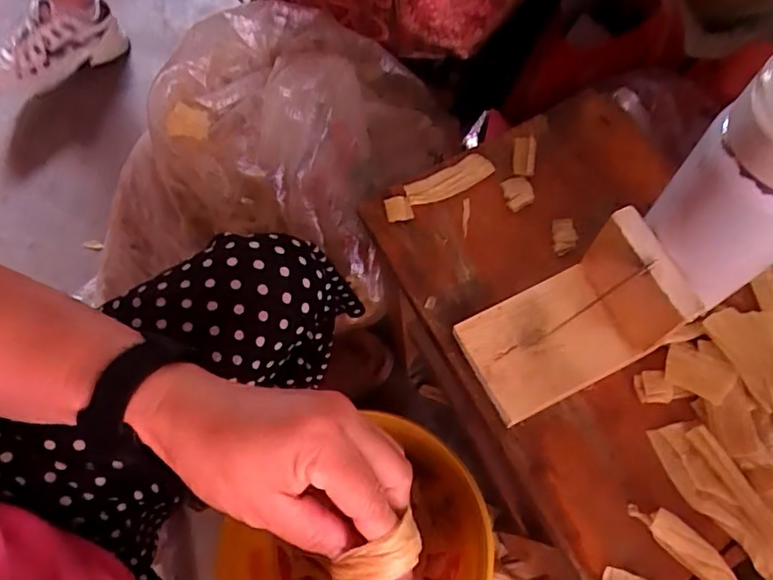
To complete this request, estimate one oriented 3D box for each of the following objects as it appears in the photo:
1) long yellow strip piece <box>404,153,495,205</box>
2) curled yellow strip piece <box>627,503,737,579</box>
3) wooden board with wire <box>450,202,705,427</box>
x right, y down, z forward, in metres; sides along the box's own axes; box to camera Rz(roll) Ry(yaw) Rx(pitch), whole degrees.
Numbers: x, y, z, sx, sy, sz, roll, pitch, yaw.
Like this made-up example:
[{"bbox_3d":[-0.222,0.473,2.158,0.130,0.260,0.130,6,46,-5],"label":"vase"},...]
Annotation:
[{"bbox_3d":[0.050,-0.089,0.452,0.075,0.012,0.023,-29,67,-9],"label":"long yellow strip piece"},{"bbox_3d":[0.181,0.155,0.340,0.020,0.011,0.070,-40,70,-14],"label":"curled yellow strip piece"},{"bbox_3d":[0.115,0.020,0.363,0.120,0.080,0.075,-25,67,-8],"label":"wooden board with wire"}]

